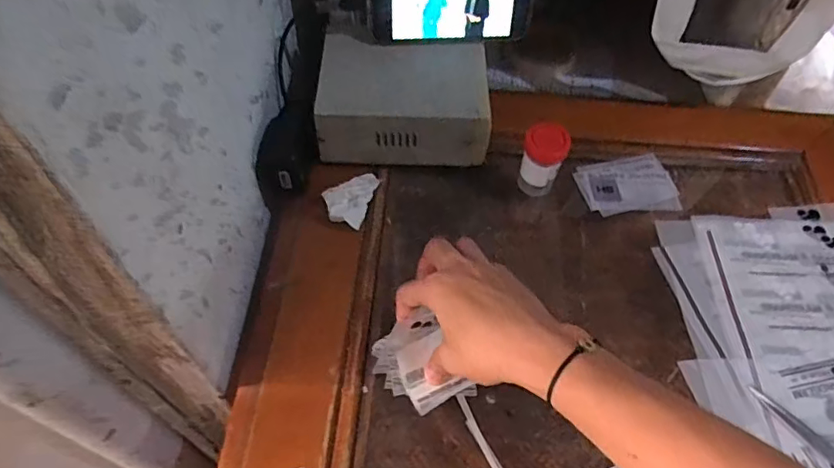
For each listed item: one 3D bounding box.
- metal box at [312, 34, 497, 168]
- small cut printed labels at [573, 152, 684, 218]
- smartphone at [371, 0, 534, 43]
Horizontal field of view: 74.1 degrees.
[{"bbox_3d":[-0.011,-0.143,0.585,0.175,0.075,0.117,1,56,-2],"label":"metal box"},{"bbox_3d":[0.229,-0.057,0.610,0.103,0.009,0.081,-3,52,-2],"label":"small cut printed labels"},{"bbox_3d":[0.036,-0.234,0.564,0.163,0.076,0.006,-4,41,-5],"label":"smartphone"}]

